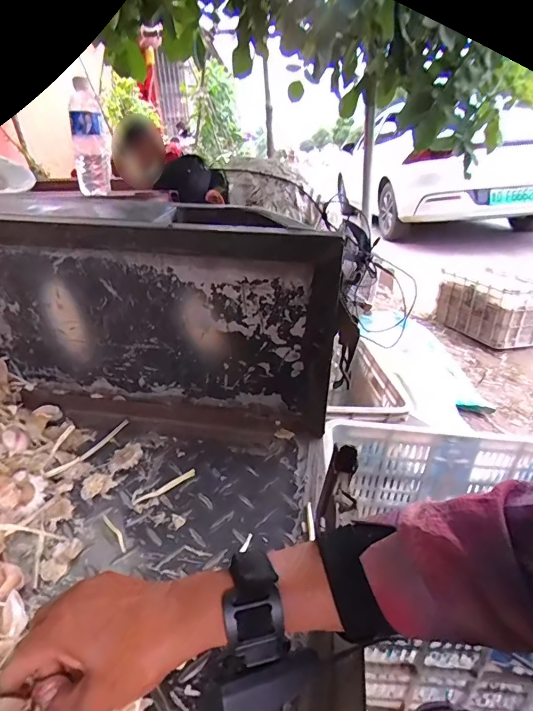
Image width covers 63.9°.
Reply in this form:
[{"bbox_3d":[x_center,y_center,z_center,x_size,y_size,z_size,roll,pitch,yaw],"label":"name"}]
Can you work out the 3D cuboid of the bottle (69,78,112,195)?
[{"bbox_3d":[-0.368,-0.447,0.885,0.069,0.204,0.055,-11,26,-17],"label":"bottle"}]

